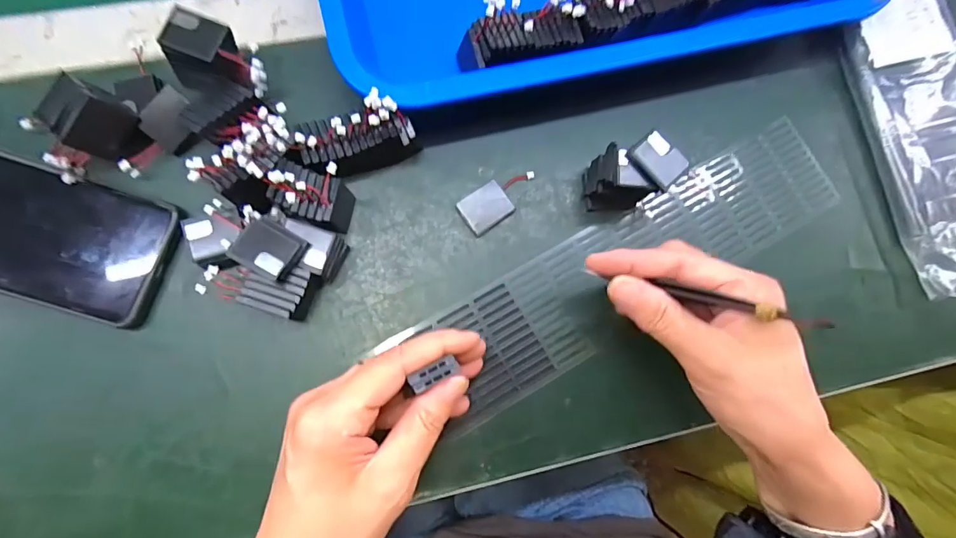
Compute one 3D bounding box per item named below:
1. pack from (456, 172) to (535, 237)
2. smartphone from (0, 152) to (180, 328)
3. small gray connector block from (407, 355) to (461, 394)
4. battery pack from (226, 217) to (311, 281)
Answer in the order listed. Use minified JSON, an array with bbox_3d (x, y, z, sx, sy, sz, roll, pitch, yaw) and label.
[{"bbox_3d":[0.014,-0.045,0.295,0.054,0.007,0.025,-35,87,-9],"label":"pack"},{"bbox_3d":[-0.262,-0.024,0.261,0.158,0.016,0.072,17,81,-3],"label":"smartphone"},{"bbox_3d":[-0.021,0.051,0.220,0.024,0.004,0.011,-20,84,-28],"label":"small gray connector block"},{"bbox_3d":[-0.115,-0.011,0.254,0.032,0.016,0.028,32,81,0],"label":"battery pack"}]

